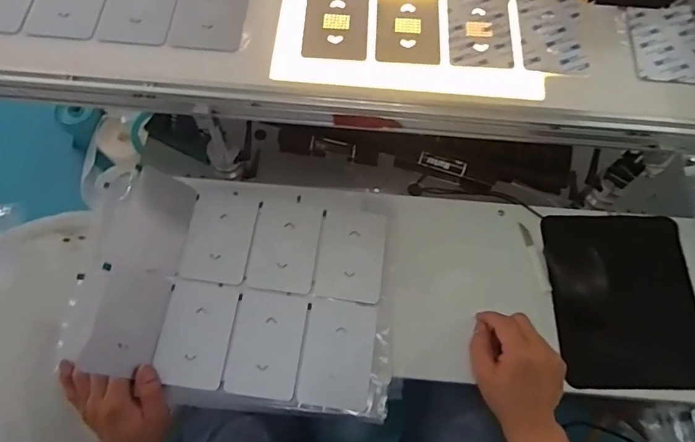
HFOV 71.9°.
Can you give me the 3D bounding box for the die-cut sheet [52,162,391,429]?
[{"bbox_3d":[-0.132,0.078,0.570,0.360,0.033,0.252,6,67,1],"label":"die-cut sheet"}]

